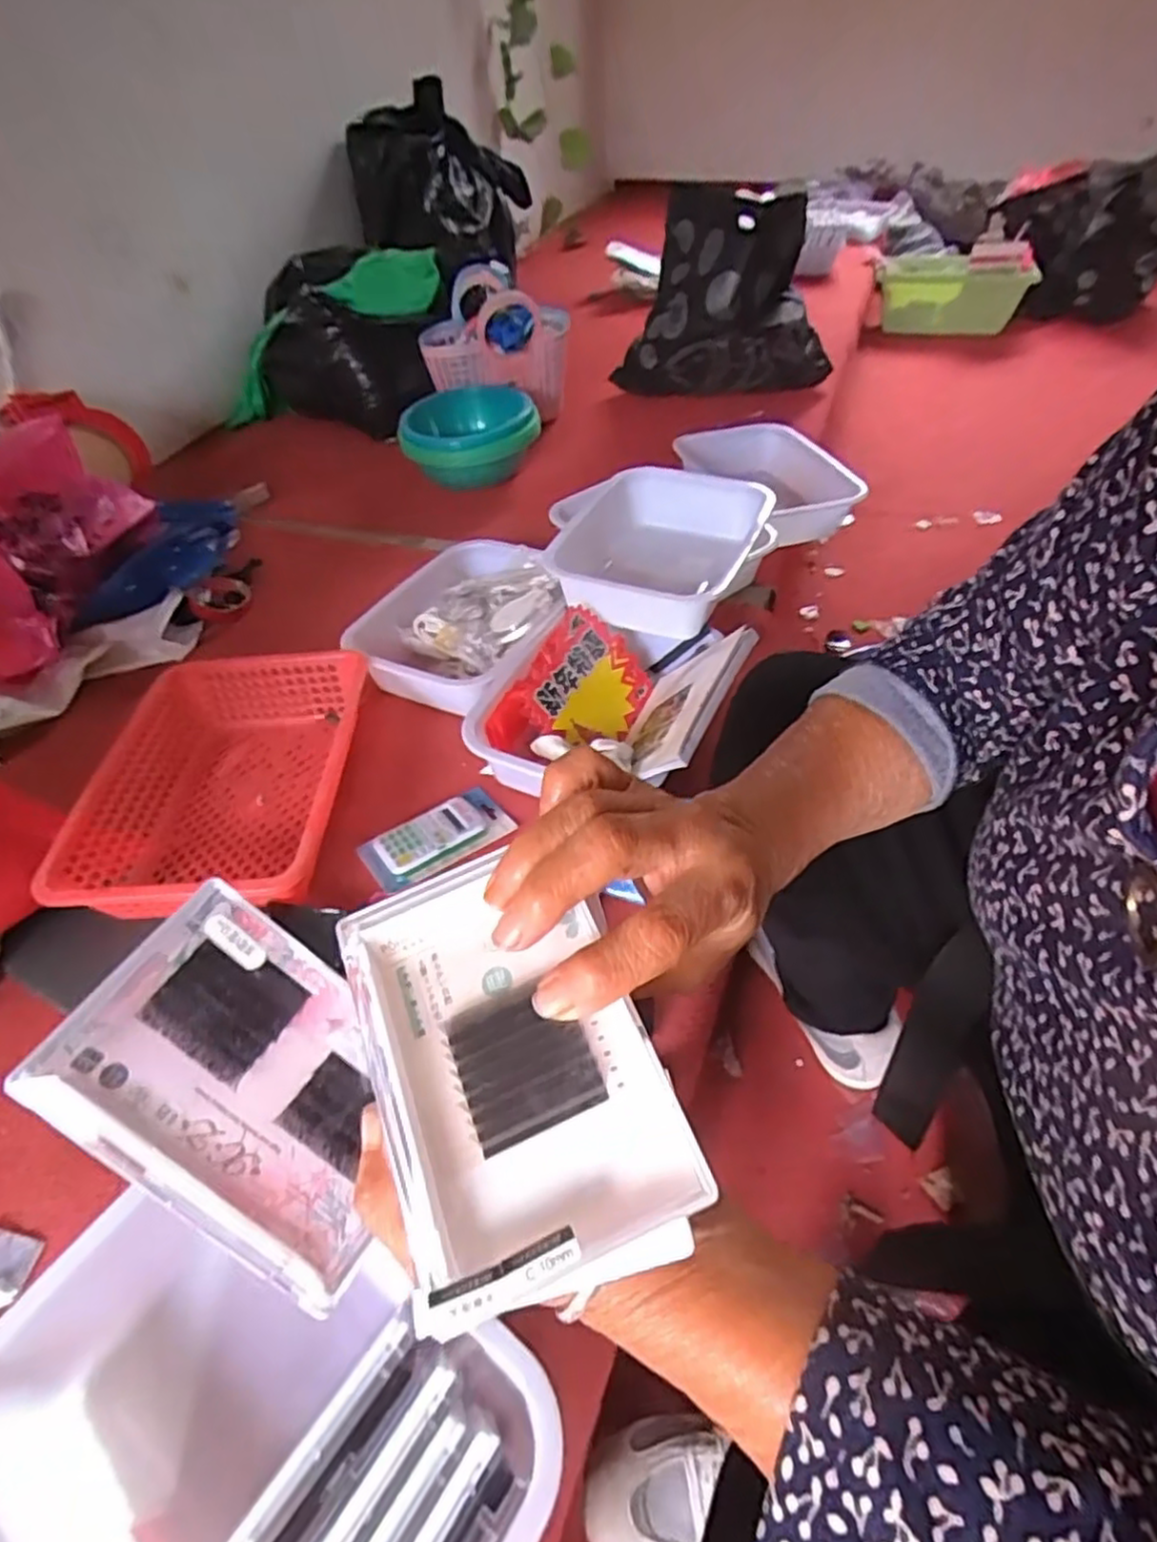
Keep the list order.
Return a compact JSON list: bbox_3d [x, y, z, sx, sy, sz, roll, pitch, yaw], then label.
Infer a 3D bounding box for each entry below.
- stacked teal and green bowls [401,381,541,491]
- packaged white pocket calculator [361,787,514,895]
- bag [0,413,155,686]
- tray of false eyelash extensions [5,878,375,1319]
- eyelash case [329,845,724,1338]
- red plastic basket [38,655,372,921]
[{"bbox_3d":[-0.186,-0.568,1.242,0.233,0.121,0.200,-16,46,-10],"label":"stacked teal and green bowls"},{"bbox_3d":[-0.138,0.064,0.704,0.140,0.024,0.075,-27,49,-20],"label":"packaged white pocket calculator"},{"bbox_3d":[-0.714,-0.314,0.923,0.129,0.213,0.335,-2,46,3],"label":"bag"},{"bbox_3d":[-0.106,0.106,0.240,0.119,0.011,0.083,42,69,-9],"label":"tray of false eyelash extensions"},{"bbox_3d":[-0.022,0.087,0.223,0.084,0.027,0.125,-16,46,-11],"label":"eyelash case"},{"bbox_3d":[-0.352,0.016,0.726,0.233,0.087,0.317,-4,45,2],"label":"red plastic basket"}]

